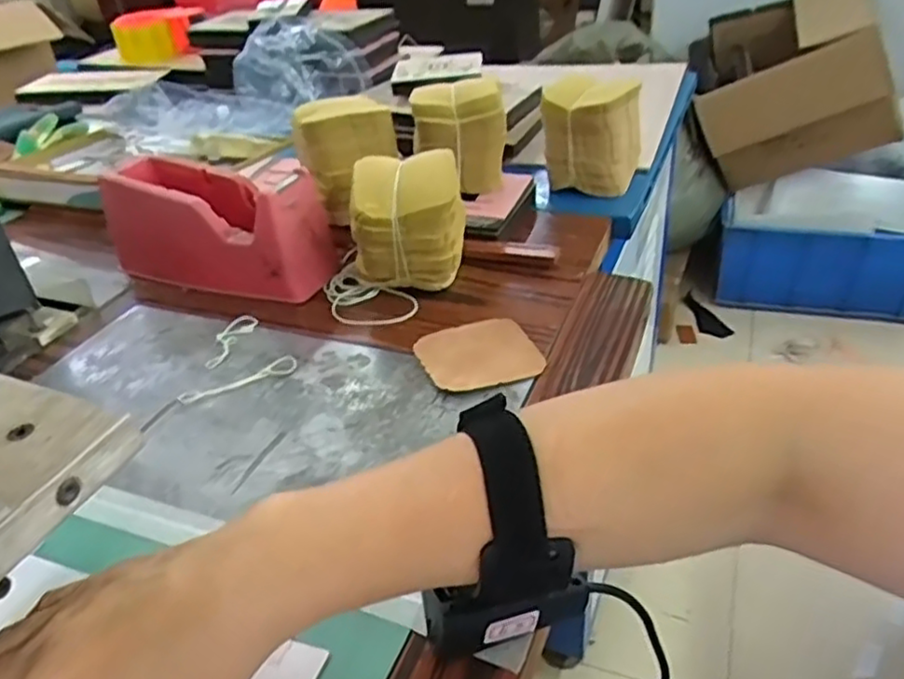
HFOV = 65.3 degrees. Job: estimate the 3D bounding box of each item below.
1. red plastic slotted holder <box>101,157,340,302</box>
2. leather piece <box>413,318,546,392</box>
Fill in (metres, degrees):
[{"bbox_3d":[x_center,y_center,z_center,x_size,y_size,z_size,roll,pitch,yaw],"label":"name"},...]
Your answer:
[{"bbox_3d":[-0.200,-0.097,0.607,0.199,0.092,0.075,10,37,22],"label":"red plastic slotted holder"},{"bbox_3d":[0.019,0.010,0.497,0.078,0.006,0.078,-17,36,-15],"label":"leather piece"}]

